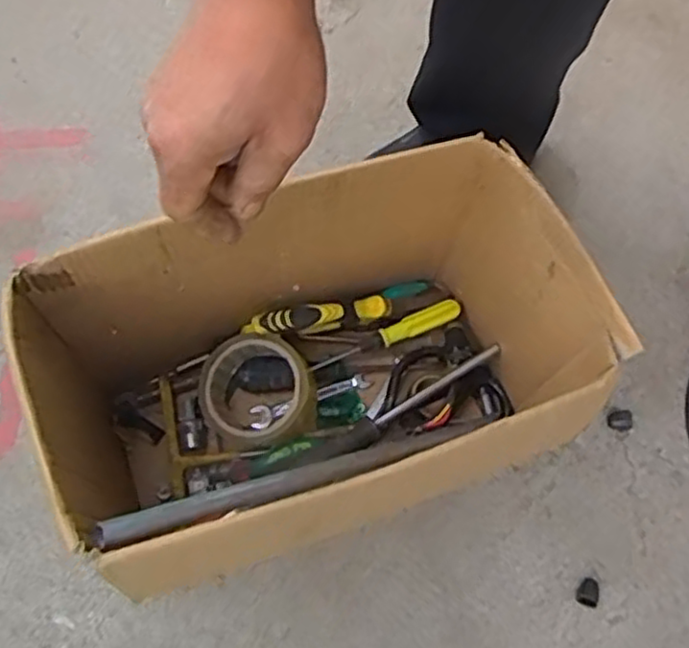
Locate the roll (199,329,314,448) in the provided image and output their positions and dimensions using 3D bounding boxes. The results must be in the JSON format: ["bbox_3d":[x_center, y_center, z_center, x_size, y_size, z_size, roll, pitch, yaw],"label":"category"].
[{"bbox_3d":[-0.077,0.058,0.642,0.099,0.059,0.090,1,71,-2],"label":"roll"}]

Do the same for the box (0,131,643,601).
[{"bbox_3d":[-0.018,0.045,0.570,0.363,0.254,0.218,-18,73,-9],"label":"box"}]

